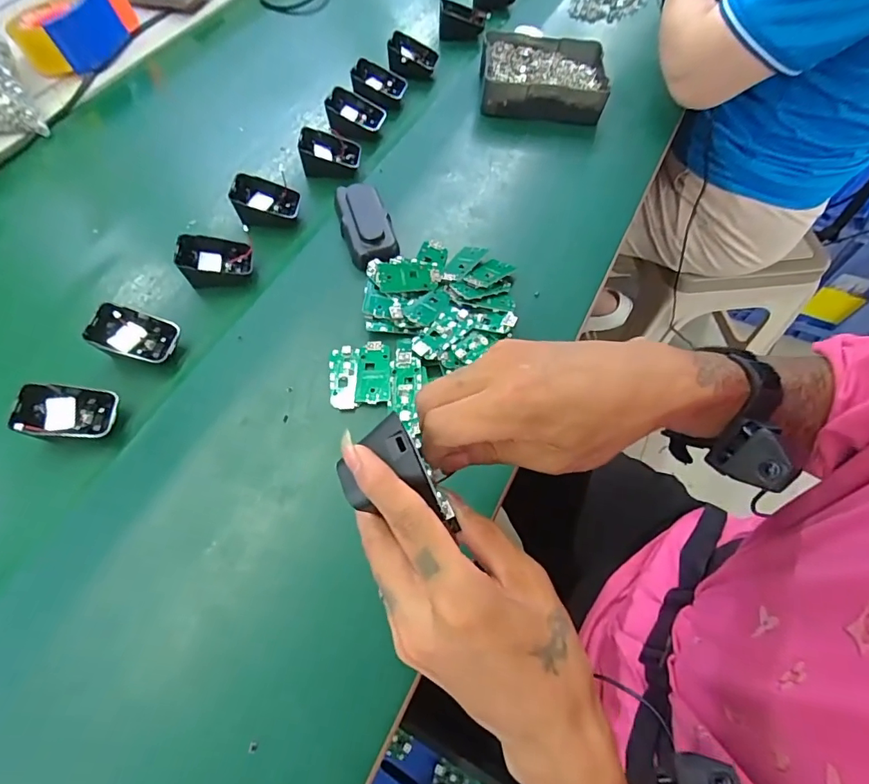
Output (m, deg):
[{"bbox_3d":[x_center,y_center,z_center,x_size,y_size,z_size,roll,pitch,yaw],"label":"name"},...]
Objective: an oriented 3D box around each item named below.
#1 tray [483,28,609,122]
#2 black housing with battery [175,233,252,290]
[{"bbox_3d":[0.143,-0.418,0.635,0.158,0.047,0.128,4,62,1],"label":"tray"},{"bbox_3d":[-0.218,-0.129,0.480,0.065,0.039,0.050,-4,62,-3],"label":"black housing with battery"}]

